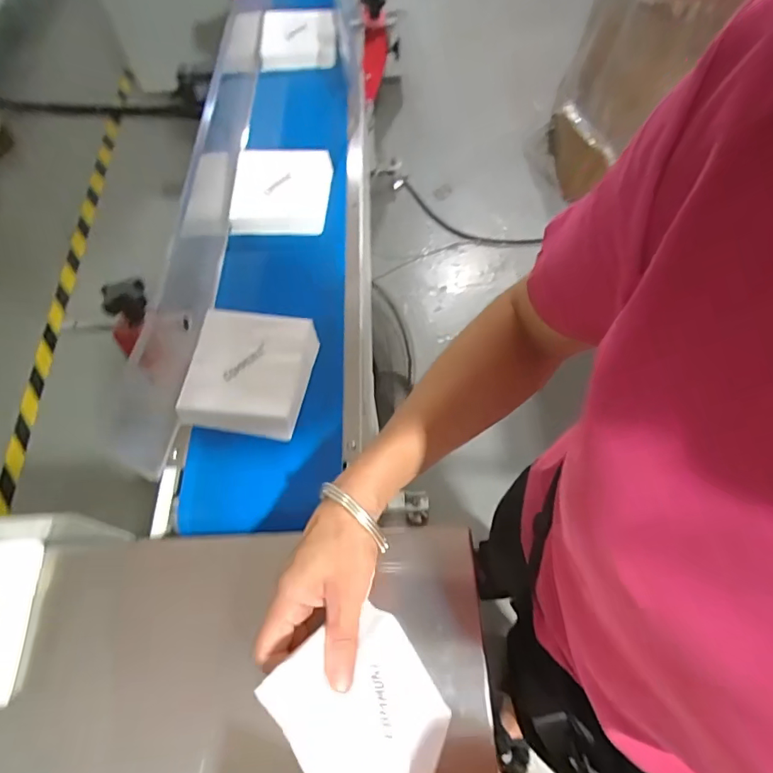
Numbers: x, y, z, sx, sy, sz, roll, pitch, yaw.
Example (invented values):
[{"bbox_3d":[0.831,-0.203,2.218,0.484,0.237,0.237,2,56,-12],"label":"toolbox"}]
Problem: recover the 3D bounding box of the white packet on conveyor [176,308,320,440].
[{"bbox_3d":[-0.139,-0.017,0.502,0.122,0.027,0.128,8,63,6],"label":"white packet on conveyor"}]

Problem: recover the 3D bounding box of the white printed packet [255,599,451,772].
[{"bbox_3d":[-0.008,0.206,0.316,0.111,0.125,0.016,47,113,16],"label":"white printed packet"}]

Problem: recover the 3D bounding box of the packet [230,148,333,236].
[{"bbox_3d":[-0.136,-0.255,0.626,0.120,0.042,0.115,0,63,2],"label":"packet"}]

